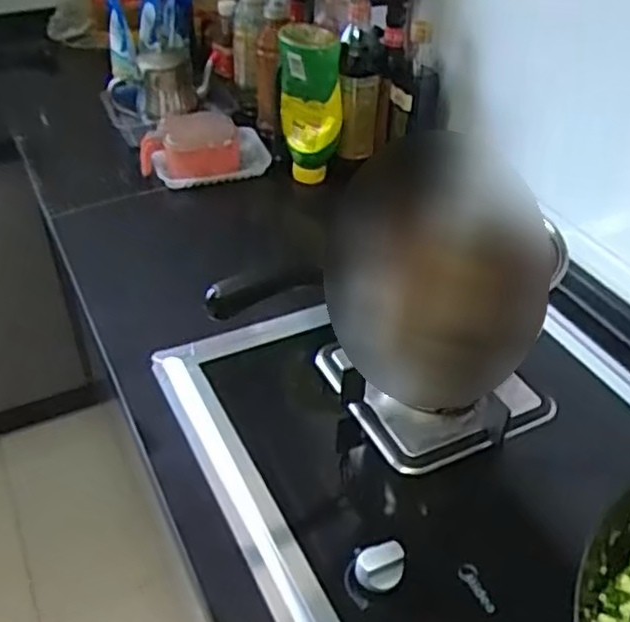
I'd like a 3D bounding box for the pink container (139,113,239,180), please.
[{"bbox_3d":[-0.201,-0.264,1.150,0.159,0.085,0.064,-6,40,-8],"label":"pink container"}]

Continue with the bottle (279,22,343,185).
[{"bbox_3d":[-0.007,-0.310,1.095,0.092,0.234,0.053,1,40,0],"label":"bottle"}]

